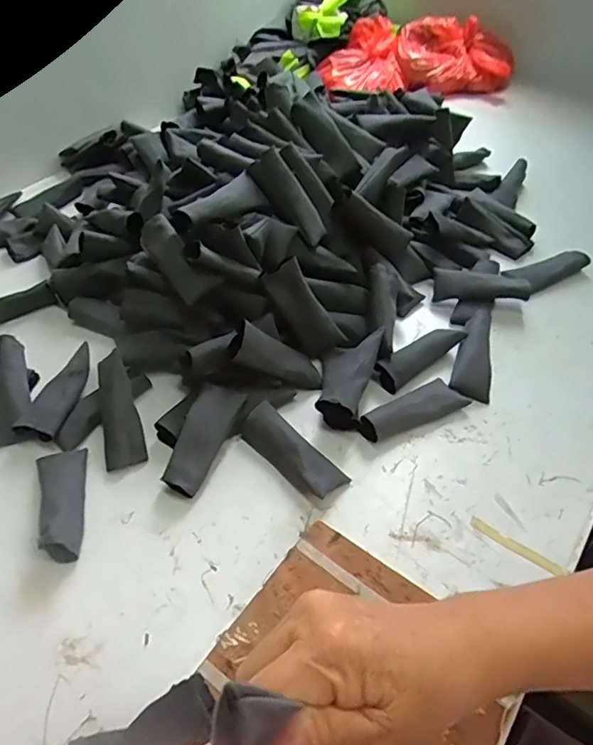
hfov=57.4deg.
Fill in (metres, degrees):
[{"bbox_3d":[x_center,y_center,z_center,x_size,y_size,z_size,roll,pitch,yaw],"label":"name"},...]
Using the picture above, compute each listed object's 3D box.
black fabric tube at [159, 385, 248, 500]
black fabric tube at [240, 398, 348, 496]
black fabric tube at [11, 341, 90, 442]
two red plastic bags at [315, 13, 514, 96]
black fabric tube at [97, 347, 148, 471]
[{"bbox_3d":[-0.082,0.055,0.469,0.035,0.016,0.100,16,62,14],"label":"black fabric tube"},{"bbox_3d":[-0.003,0.069,0.479,0.039,0.025,0.101,-35,56,-28],"label":"black fabric tube"},{"bbox_3d":[-0.220,0.021,0.517,0.034,0.033,0.101,11,48,10],"label":"black fabric tube"},{"bbox_3d":[0.215,-0.589,1.005,0.340,0.087,0.151,-5,48,-5],"label":"two red plastic bags"},{"bbox_3d":[-0.162,0.033,0.493,0.033,0.015,0.104,-11,75,-11],"label":"black fabric tube"}]

